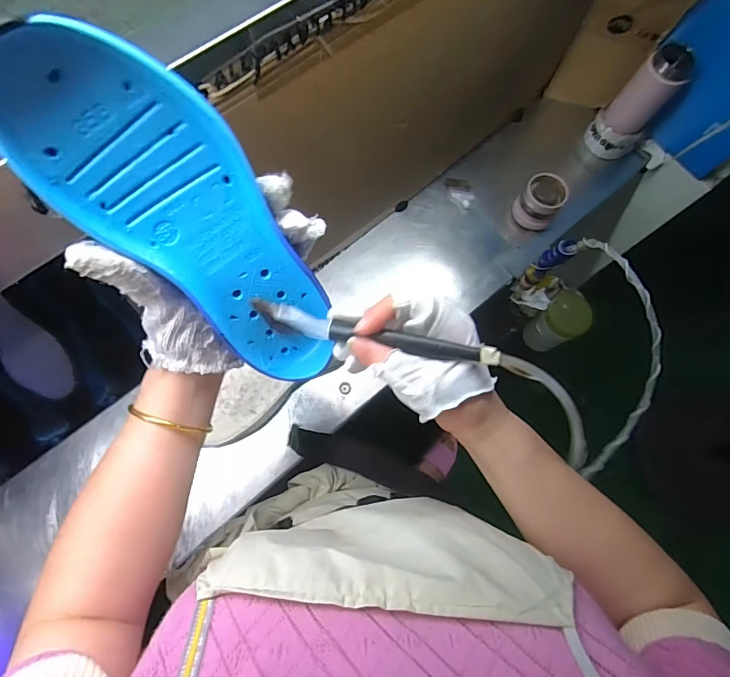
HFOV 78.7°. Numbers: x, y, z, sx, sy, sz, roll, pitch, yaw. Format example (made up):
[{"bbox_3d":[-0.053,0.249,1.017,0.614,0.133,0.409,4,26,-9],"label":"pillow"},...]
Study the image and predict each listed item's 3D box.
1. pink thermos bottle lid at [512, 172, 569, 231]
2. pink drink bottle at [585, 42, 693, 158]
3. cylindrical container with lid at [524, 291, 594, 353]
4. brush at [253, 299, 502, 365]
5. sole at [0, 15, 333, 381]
[{"bbox_3d":[0.286,-0.225,0.725,0.065,0.060,0.071,1,75,-2],"label":"pink thermos bottle lid"},{"bbox_3d":[0.440,-0.377,0.721,0.079,0.162,0.074,39,77,8],"label":"pink drink bottle"},{"bbox_3d":[0.349,-0.029,0.812,0.073,0.142,0.076,1,75,-2],"label":"cylindrical container with lid"},{"bbox_3d":[0.007,-0.002,0.292,0.159,0.018,0.014,10,75,8],"label":"brush"},{"bbox_3d":[-0.092,-0.058,0.263,0.084,0.230,0.027,-48,44,-12],"label":"sole"}]

